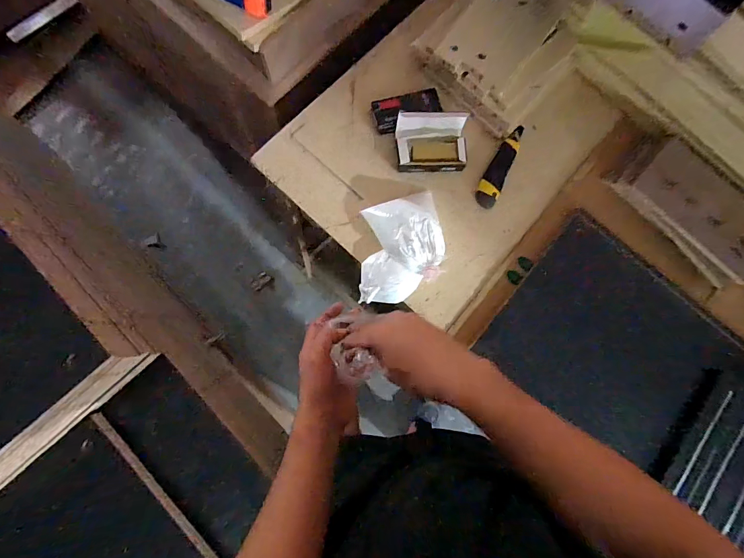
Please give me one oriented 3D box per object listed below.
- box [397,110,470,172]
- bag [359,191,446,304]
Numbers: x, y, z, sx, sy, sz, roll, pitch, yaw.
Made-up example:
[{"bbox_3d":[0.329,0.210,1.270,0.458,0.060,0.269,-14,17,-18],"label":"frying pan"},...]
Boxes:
[{"bbox_3d":[0.104,-0.242,0.677,0.127,0.043,0.094,-1,81,-2],"label":"box"},{"bbox_3d":[0.051,-0.060,0.634,0.135,0.062,0.196,2,81,-1],"label":"bag"}]

